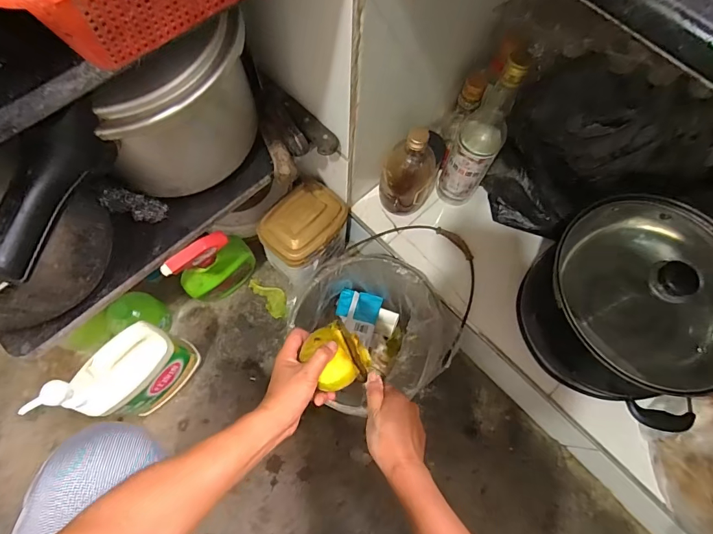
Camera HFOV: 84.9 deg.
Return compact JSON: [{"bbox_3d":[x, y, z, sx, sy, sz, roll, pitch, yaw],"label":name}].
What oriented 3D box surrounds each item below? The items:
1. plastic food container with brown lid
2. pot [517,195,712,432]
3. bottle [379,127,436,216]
[{"bbox_3d":[-0.091,-0.056,0.723,0.105,0.168,0.143,40,73,11],"label":"plastic food container with brown lid"},{"bbox_3d":[0.389,0.053,0.566,0.241,0.196,0.260,1,70,-2],"label":"pot"},{"bbox_3d":[0.084,-0.149,0.623,0.082,0.183,0.057,13,70,2],"label":"bottle"}]

